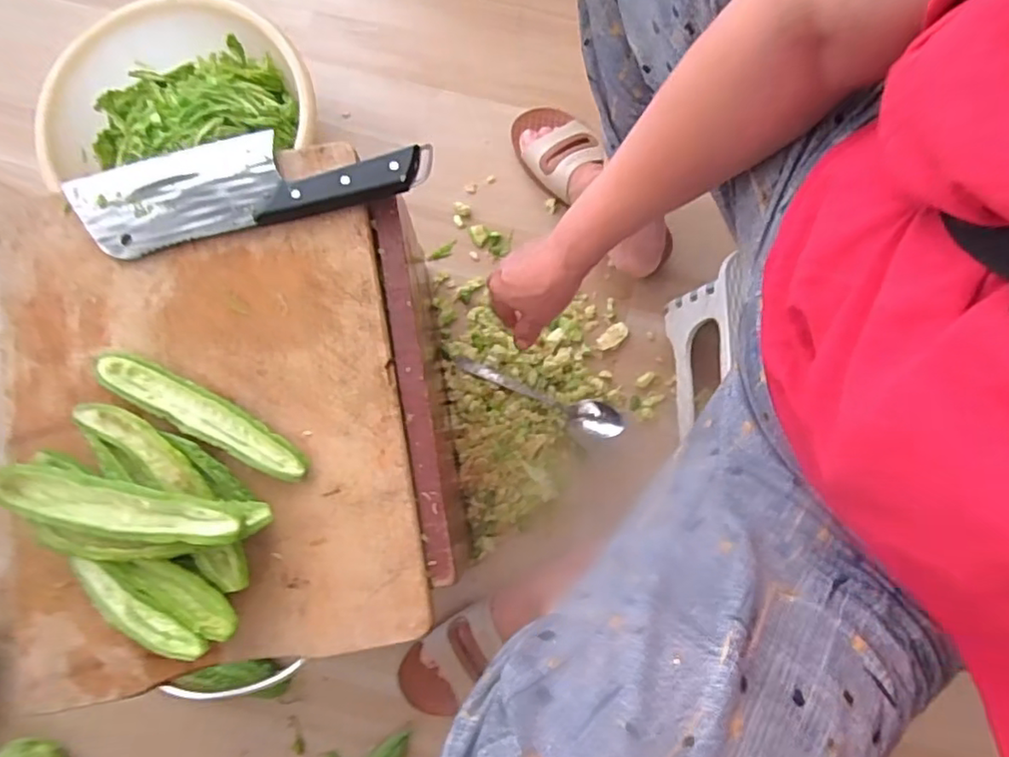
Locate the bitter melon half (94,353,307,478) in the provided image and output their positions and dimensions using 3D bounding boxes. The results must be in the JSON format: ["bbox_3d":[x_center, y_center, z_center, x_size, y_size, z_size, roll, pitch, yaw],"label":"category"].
[{"bbox_3d":[-0.227,0.027,0.467,0.174,0.011,0.034,26,81,5],"label":"bitter melon half"}]

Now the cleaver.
[{"bbox_3d":[-0.211,-0.159,0.497,0.273,0.018,0.079,-13,80,-2],"label":"cleaver"}]

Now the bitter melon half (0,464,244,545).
[{"bbox_3d":[-0.261,0.087,0.419,0.177,0.029,0.036,10,80,2],"label":"bitter melon half"}]

